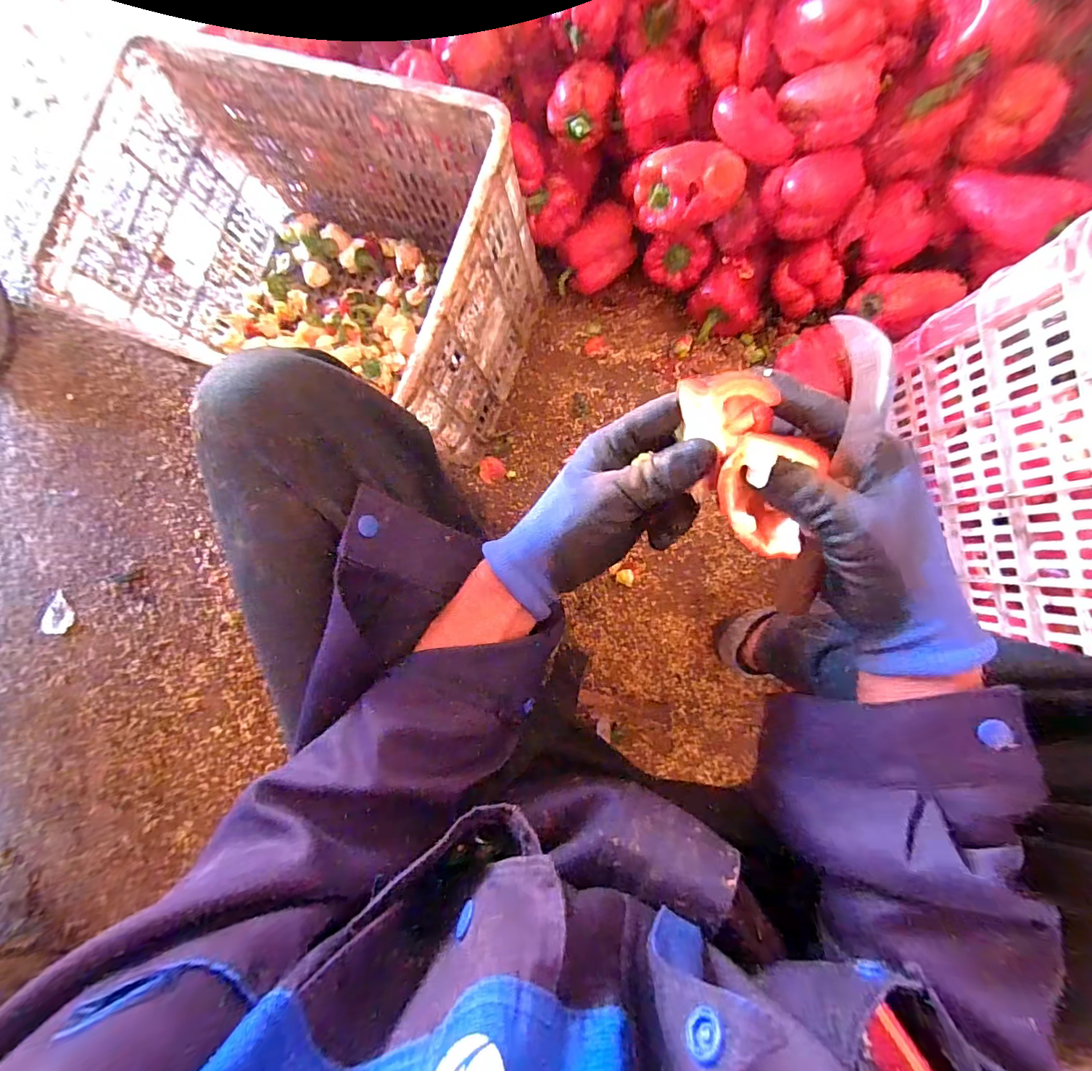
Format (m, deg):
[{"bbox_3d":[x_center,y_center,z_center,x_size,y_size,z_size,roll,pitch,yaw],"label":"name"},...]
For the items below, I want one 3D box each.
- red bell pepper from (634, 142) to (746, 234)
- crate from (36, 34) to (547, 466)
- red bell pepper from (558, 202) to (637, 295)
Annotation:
[{"bbox_3d":[0.173,-0.425,0.592,0.120,0.066,0.090,17,88,8],"label":"red bell pepper"},{"bbox_3d":[-0.301,-0.353,0.679,0.514,0.299,0.352,19,88,9],"label":"crate"},{"bbox_3d":[0.079,-0.424,0.743,0.125,0.084,0.074,-34,81,4],"label":"red bell pepper"}]

